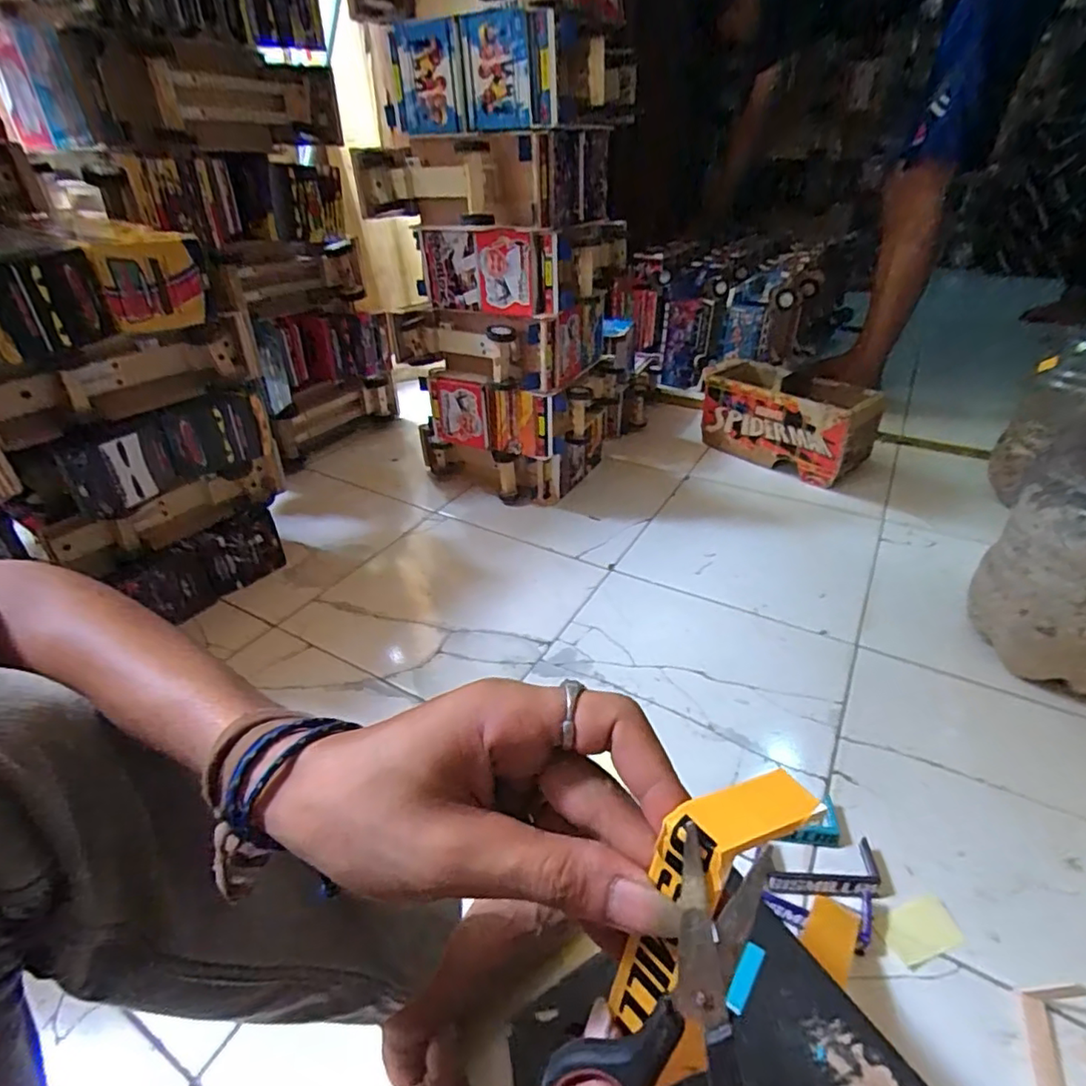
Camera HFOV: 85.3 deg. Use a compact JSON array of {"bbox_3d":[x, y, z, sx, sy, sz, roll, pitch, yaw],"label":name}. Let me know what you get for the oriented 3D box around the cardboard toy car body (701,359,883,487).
[{"bbox_3d":[0.547,-0.284,1.350,0.150,0.191,0.380,-30,44,-35],"label":"cardboard toy car body"}]

